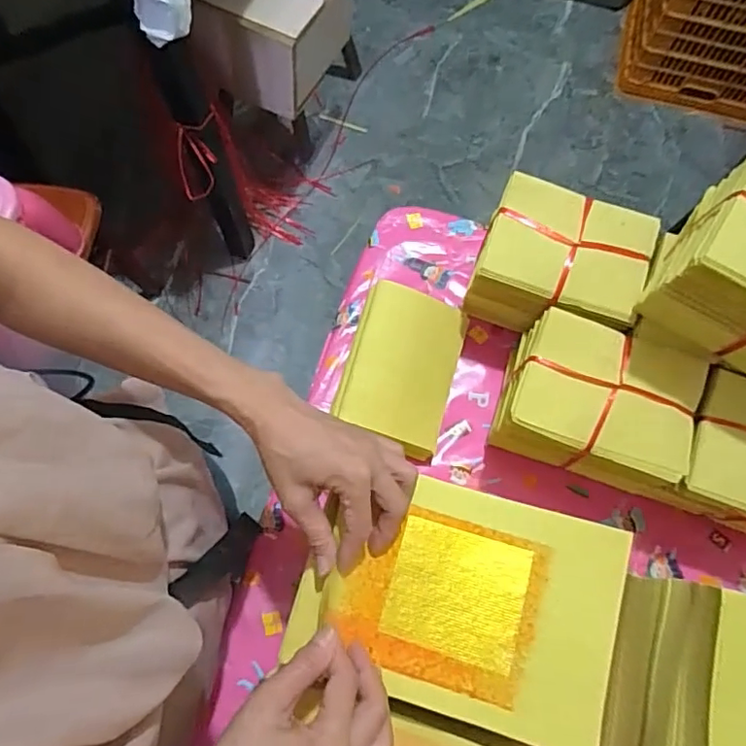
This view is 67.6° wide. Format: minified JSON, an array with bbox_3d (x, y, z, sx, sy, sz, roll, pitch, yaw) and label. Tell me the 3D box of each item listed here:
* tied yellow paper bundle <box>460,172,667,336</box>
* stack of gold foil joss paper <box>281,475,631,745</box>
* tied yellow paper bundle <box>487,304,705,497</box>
[{"bbox_3d":[0.197,-0.112,0.604,0.159,0.117,0.117,20,73,6],"label":"tied yellow paper bundle"},{"bbox_3d":[0.065,0.168,0.420,0.226,0.023,0.158,16,72,5],"label":"stack of gold foil joss paper"},{"bbox_3d":[0.219,0.035,0.571,0.169,0.115,0.138,19,72,6],"label":"tied yellow paper bundle"}]

